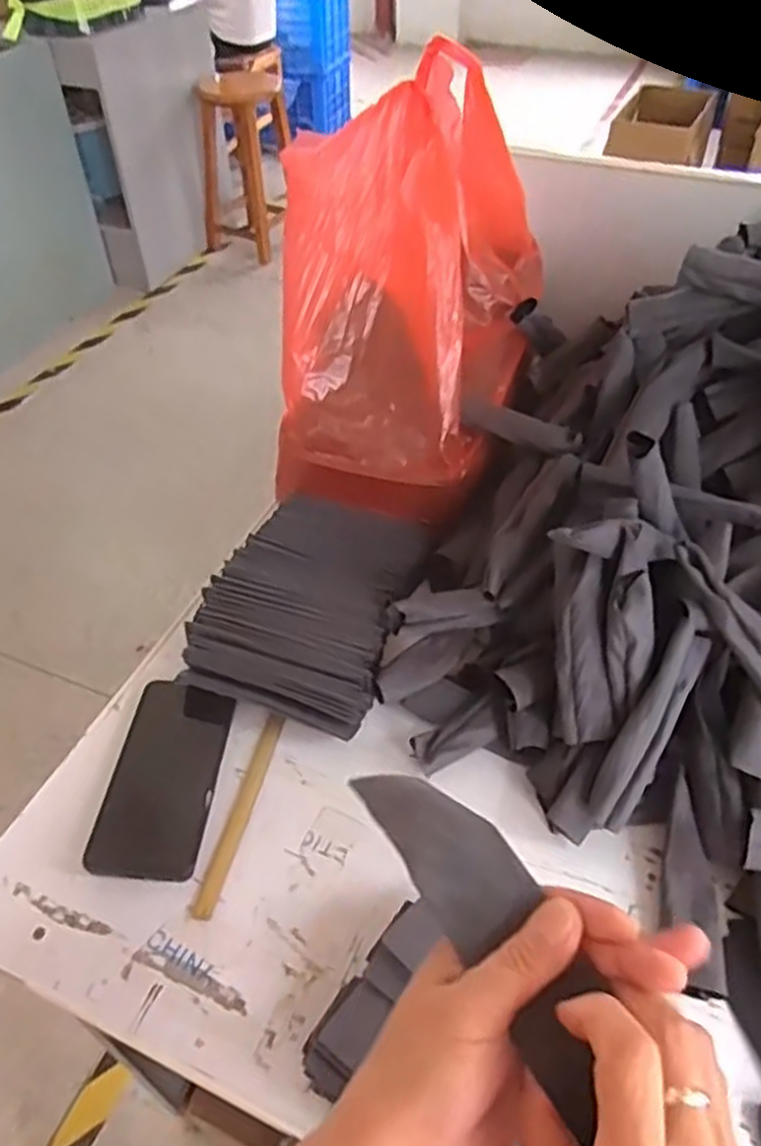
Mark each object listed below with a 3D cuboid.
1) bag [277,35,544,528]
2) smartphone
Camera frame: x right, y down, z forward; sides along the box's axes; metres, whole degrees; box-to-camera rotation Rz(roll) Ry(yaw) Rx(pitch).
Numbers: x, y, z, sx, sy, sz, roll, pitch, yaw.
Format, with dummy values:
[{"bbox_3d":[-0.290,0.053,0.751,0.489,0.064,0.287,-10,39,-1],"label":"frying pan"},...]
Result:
[{"bbox_3d":[0.033,-0.272,0.736,0.189,0.298,0.300,13,48,13],"label":"bag"},{"bbox_3d":[-0.164,0.153,0.595,0.078,0.014,0.160,3,46,4],"label":"smartphone"}]

